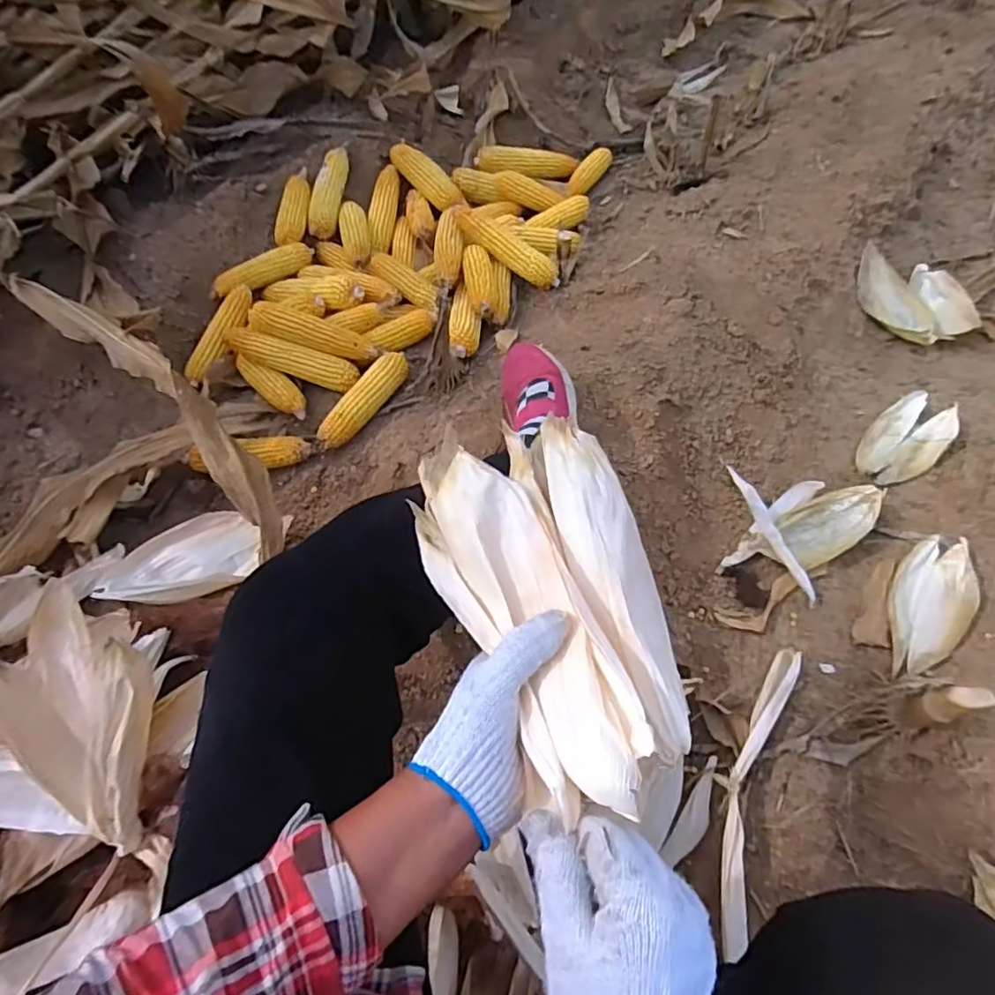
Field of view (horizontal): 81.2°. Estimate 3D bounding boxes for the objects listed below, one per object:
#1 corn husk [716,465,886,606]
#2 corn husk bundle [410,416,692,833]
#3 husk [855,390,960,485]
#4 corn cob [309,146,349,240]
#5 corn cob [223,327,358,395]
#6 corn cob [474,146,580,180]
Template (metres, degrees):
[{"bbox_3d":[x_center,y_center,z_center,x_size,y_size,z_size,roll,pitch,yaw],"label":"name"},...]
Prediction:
[{"bbox_3d":[0.448,0.054,0.851,0.223,0.048,0.185,6,64,4],"label":"corn husk"},{"bbox_3d":[0.037,0.060,0.375,0.136,0.054,0.241,-18,65,-8],"label":"corn husk bundle"},{"bbox_3d":[0.666,-0.094,0.946,0.103,0.050,0.215,40,71,18],"label":"husk"},{"bbox_3d":[-0.323,-0.593,1.123,0.059,0.052,0.189,14,91,8],"label":"corn cob"},{"bbox_3d":[-0.340,-0.233,0.952,0.231,0.045,0.053,18,62,9],"label":"corn cob"},{"bbox_3d":[0.065,-0.718,1.240,0.217,0.043,0.054,-3,63,-14],"label":"corn cob"}]

